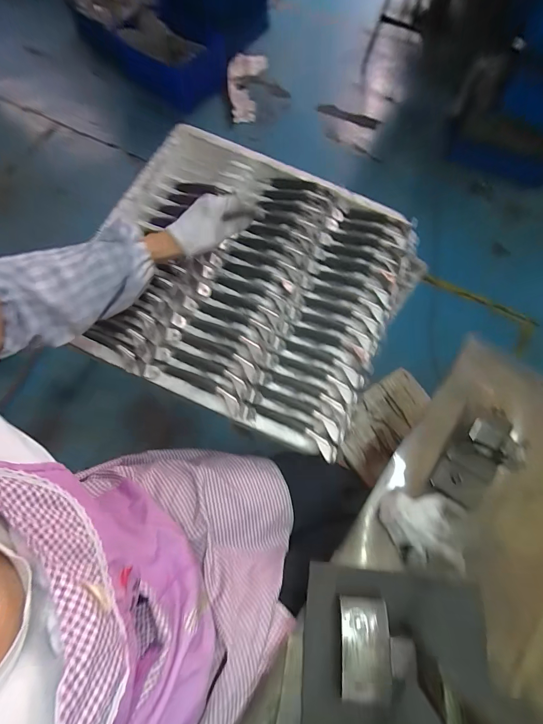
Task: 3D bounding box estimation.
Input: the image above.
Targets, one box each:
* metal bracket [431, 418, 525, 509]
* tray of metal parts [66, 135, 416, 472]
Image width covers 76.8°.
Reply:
[{"bbox_3d":[0.259,0.128,0.430,0.067,0.064,0.098,29,75,10],"label":"metal bracket"},{"bbox_3d":[-0.044,-0.168,0.662,0.562,0.085,0.519,23,74,9],"label":"tray of metal parts"}]

